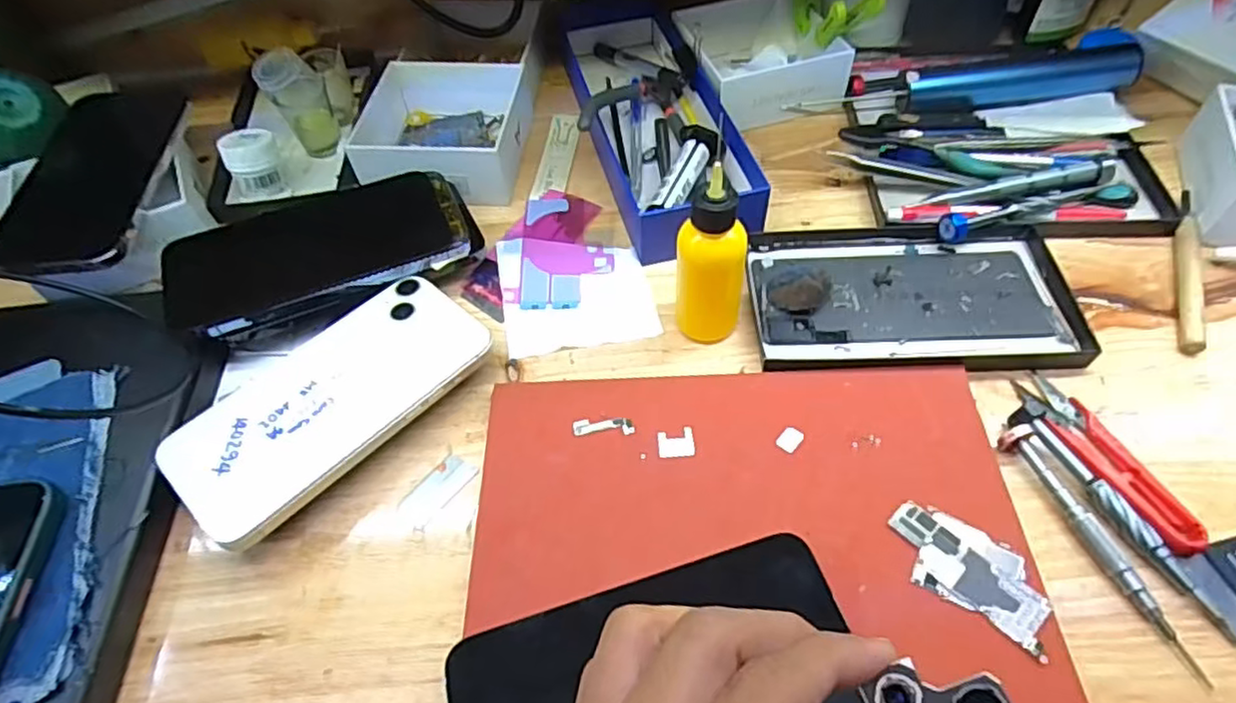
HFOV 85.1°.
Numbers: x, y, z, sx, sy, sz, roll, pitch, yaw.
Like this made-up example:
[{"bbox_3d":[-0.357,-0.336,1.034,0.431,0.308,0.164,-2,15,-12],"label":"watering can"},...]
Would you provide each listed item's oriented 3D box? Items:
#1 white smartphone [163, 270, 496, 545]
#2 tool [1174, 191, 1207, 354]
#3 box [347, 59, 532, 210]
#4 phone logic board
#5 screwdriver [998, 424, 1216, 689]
[{"bbox_3d":[-0.144,0.022,0.342,0.077,0.012,0.154,37,62,21],"label":"white smartphone"},{"bbox_3d":[0.334,-0.048,0.392,0.015,0.012,0.127,18,57,16],"label":"tool"},{"bbox_3d":[-0.119,-0.163,0.481,0.107,0.042,0.125,4,54,7],"label":"box"},{"bbox_3d":[0.153,0.094,0.293,0.069,0.004,0.037,31,61,23],"label":"phone logic board"},{"bbox_3d":[0.211,0.085,0.297,0.015,0.013,0.116,-17,55,-8],"label":"screwdriver"}]

